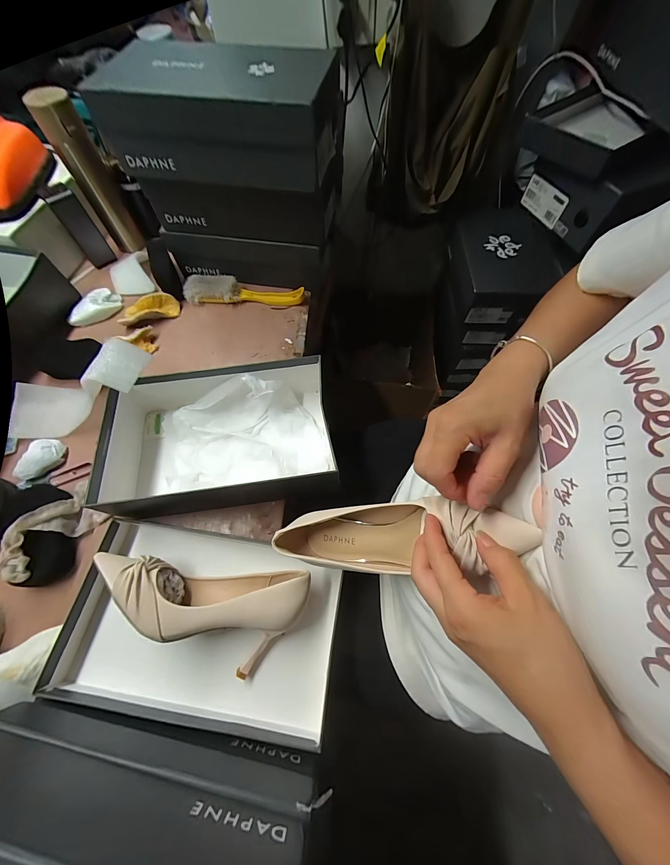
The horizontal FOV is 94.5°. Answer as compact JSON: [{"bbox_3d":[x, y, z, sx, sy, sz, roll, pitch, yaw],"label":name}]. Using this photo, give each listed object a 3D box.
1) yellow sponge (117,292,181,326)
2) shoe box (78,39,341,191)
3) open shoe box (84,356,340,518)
[{"bbox_3d":[-0.352,-0.234,0.586,0.106,0.031,0.052,-16,66,-8],"label":"yellow sponge"},{"bbox_3d":[-0.156,-0.478,0.450,0.313,0.098,0.225,9,65,4],"label":"shoe box"},{"bbox_3d":[-0.173,0.006,0.457,0.331,0.110,0.196,-7,65,-4],"label":"open shoe box"}]

